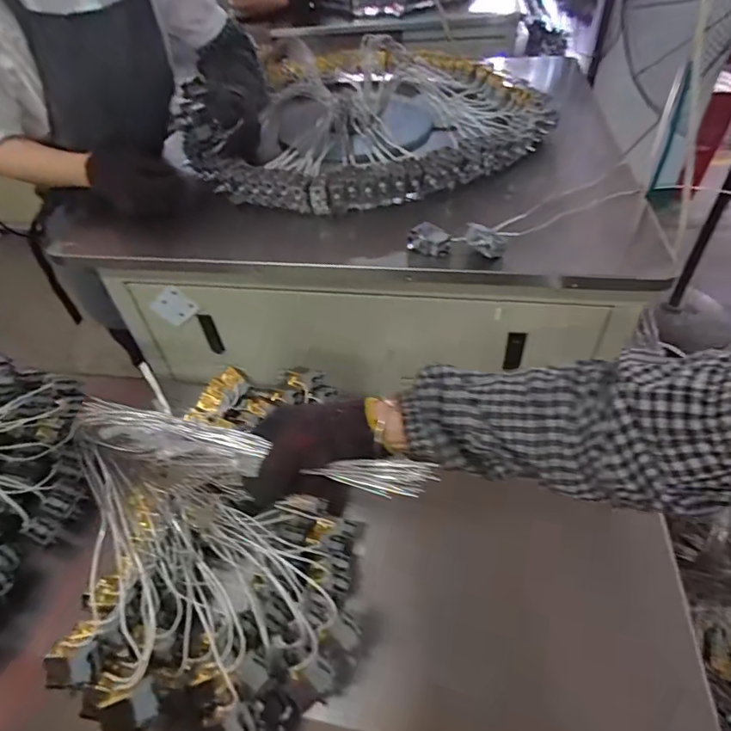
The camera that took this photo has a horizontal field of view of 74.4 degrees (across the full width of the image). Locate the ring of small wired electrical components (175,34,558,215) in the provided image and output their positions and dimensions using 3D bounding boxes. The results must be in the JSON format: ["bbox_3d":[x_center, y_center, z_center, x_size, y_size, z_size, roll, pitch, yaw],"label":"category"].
[{"bbox_3d":[-0.039,-0.511,0.951,0.637,0.110,0.664,-2,46,3],"label":"ring of small wired electrical components"}]

